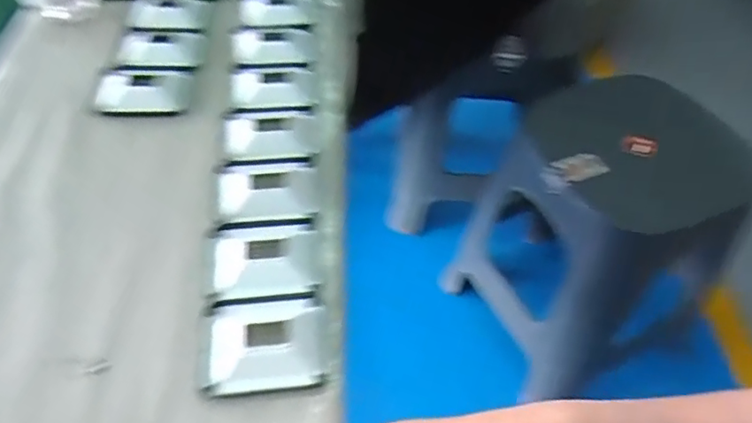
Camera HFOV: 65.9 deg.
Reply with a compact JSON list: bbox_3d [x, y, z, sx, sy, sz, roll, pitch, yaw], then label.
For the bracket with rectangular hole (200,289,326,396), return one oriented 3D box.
[{"bbox_3d":[-0.074,0.083,0.382,0.077,0.010,0.069,-4,50,-6],"label":"bracket with rectangular hole"}]

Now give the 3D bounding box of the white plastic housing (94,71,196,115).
[{"bbox_3d":[-0.213,-0.113,0.533,0.083,0.012,0.055,-1,49,-3],"label":"white plastic housing"}]

